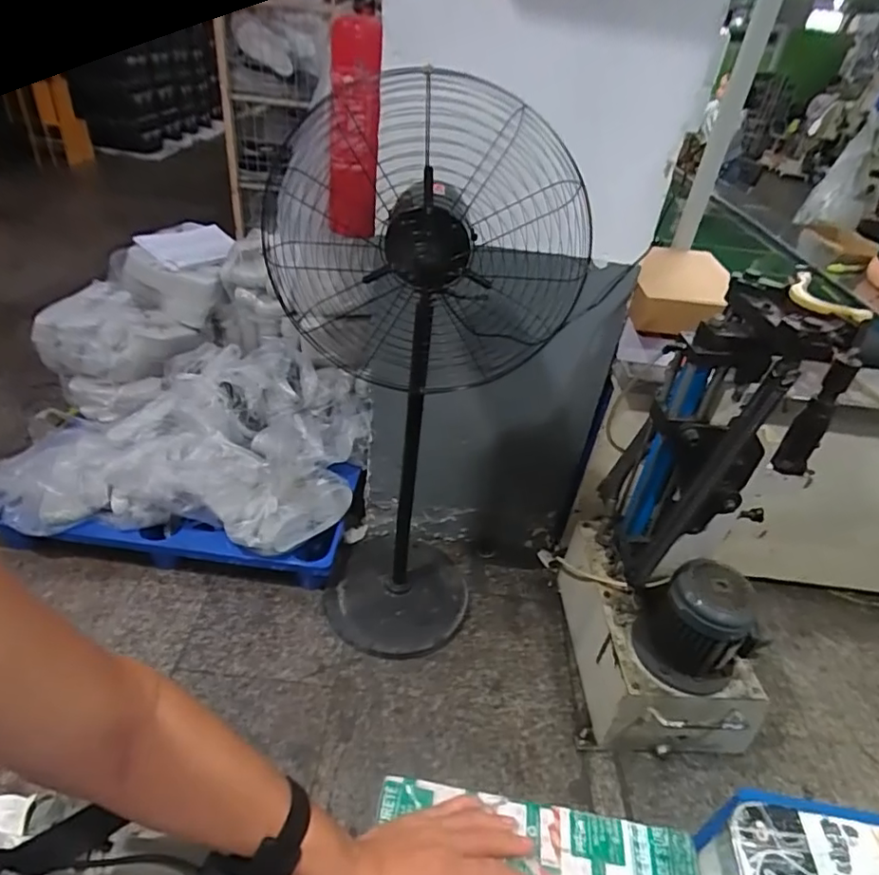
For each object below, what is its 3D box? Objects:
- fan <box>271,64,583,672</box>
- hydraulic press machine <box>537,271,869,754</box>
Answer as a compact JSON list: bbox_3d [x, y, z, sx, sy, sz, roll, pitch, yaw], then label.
[{"bbox_3d":[-0.032,-0.039,1.253,0.491,1.294,0.400,34,44,31],"label":"fan"},{"bbox_3d":[0.559,0.182,1.264,0.353,1.017,0.594,5,36,-3],"label":"hydraulic press machine"}]

